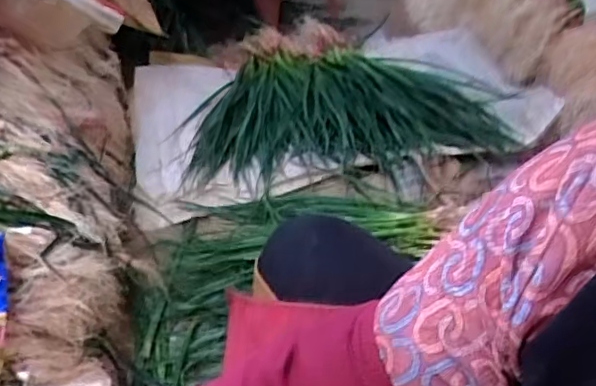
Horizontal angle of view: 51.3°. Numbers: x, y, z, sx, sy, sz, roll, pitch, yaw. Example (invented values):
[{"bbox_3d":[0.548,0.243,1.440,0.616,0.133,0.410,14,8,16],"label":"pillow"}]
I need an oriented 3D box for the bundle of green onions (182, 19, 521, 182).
[{"bbox_3d":[0.113,-0.238,1.535,0.735,0.067,0.598,-1,39,-1],"label":"bundle of green onions"}]

